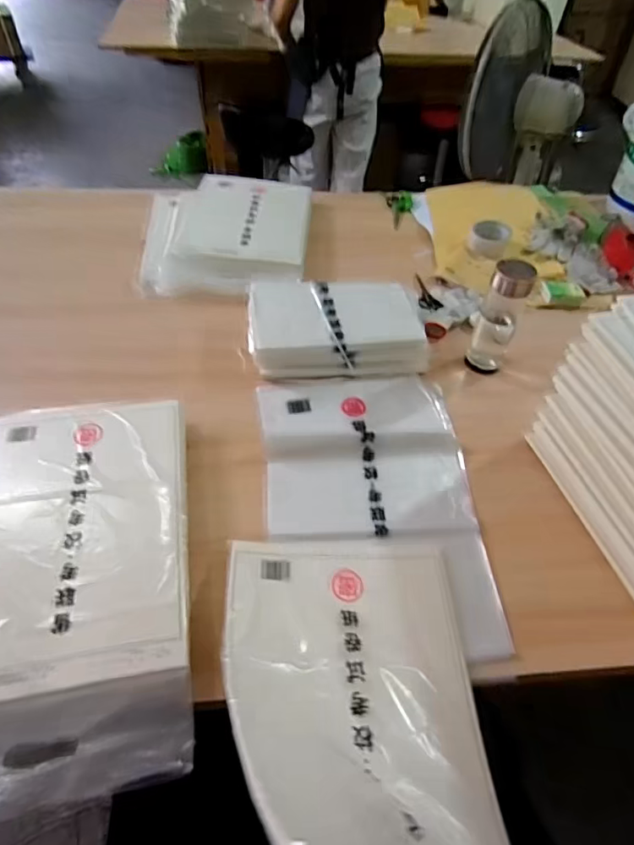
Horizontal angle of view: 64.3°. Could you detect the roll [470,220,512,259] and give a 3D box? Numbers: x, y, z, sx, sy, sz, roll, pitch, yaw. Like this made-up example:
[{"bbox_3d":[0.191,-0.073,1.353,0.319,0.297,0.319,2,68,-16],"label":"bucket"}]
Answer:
[{"bbox_3d":[0.392,-0.418,1.142,0.089,0.048,0.105,16,49,9],"label":"roll"}]

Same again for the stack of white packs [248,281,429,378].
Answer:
[{"bbox_3d":[0.035,-0.169,0.908,0.309,0.062,0.209,-1,48,-6],"label":"stack of white packs"}]

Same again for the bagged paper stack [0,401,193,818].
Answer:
[{"bbox_3d":[-0.295,0.159,0.583,0.282,0.023,0.464,-5,51,-10],"label":"bagged paper stack"}]

